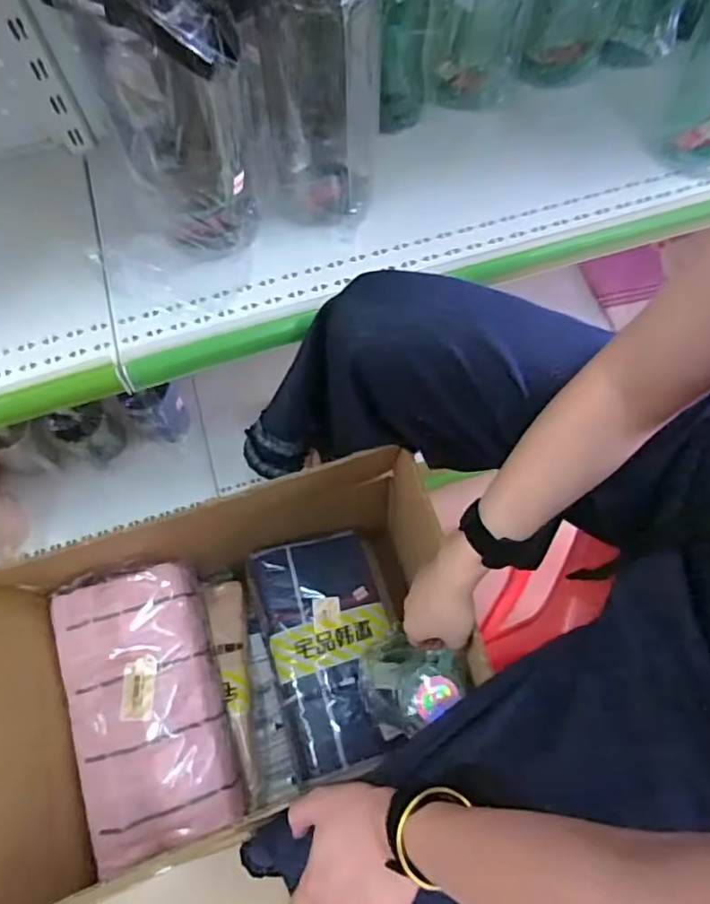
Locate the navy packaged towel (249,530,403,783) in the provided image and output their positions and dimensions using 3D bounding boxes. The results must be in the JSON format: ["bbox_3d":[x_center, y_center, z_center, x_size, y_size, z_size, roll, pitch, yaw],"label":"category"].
[{"bbox_3d":[-0.036,0.286,0.860,0.180,0.045,0.322,-16,67,-5],"label":"navy packaged towel"}]

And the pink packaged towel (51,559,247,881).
[{"bbox_3d":[-0.273,0.322,0.741,0.173,0.072,0.338,-17,67,-5],"label":"pink packaged towel"}]

